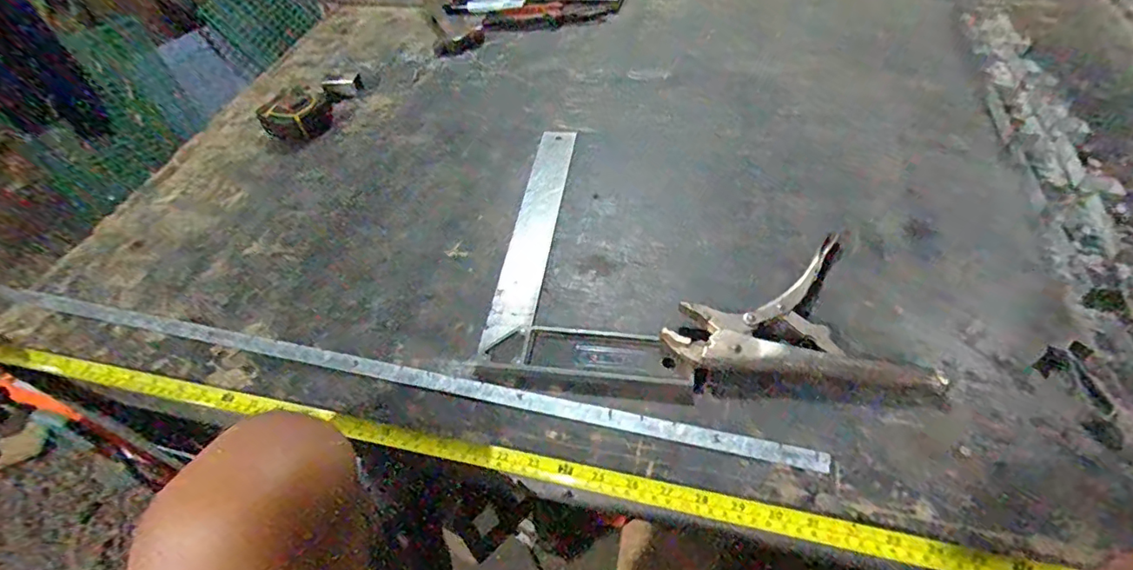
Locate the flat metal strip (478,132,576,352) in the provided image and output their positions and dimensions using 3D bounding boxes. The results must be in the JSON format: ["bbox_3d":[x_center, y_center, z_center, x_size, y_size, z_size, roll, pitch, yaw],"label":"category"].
[{"bbox_3d":[-0.032,-0.067,0.584,0.042,0.006,0.322,5,51,7],"label":"flat metal strip"}]

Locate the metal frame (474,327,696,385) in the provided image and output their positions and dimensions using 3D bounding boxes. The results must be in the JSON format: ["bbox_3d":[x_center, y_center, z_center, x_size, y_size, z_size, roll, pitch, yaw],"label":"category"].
[{"bbox_3d":[0.016,0.058,0.470,0.180,0.014,0.043,5,52,9],"label":"metal frame"}]

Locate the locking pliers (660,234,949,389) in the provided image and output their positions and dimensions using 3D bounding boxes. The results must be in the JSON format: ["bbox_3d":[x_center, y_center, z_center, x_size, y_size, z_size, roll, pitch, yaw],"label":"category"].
[{"bbox_3d":[0.194,0.019,0.479,0.210,0.020,0.146,0,52,5],"label":"locking pliers"}]

